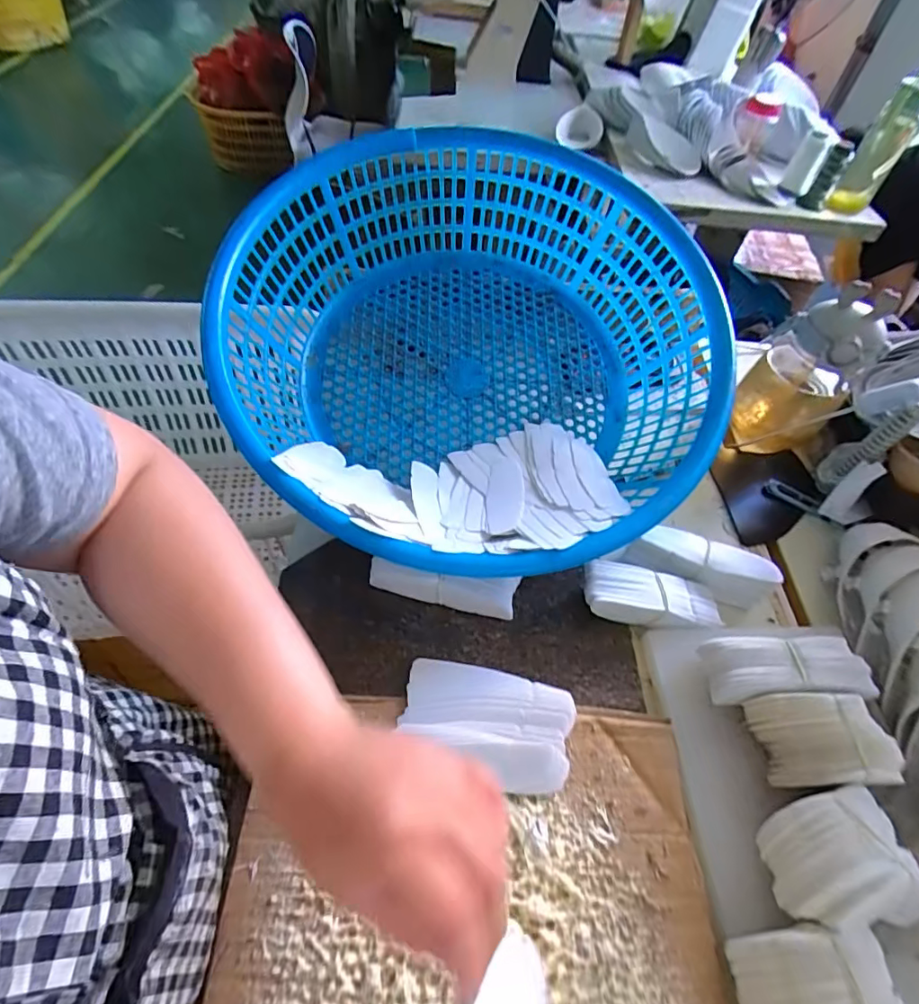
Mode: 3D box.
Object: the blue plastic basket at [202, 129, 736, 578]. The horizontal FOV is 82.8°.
[{"bbox_3d":[0.013,-0.169,0.568,0.502,0.173,0.511,2,57,-2],"label":"blue plastic basket"}]

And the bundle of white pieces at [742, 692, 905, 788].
[{"bbox_3d":[0.290,0.189,0.416,0.091,0.049,0.067,1,56,-4],"label":"bundle of white pieces"}]

